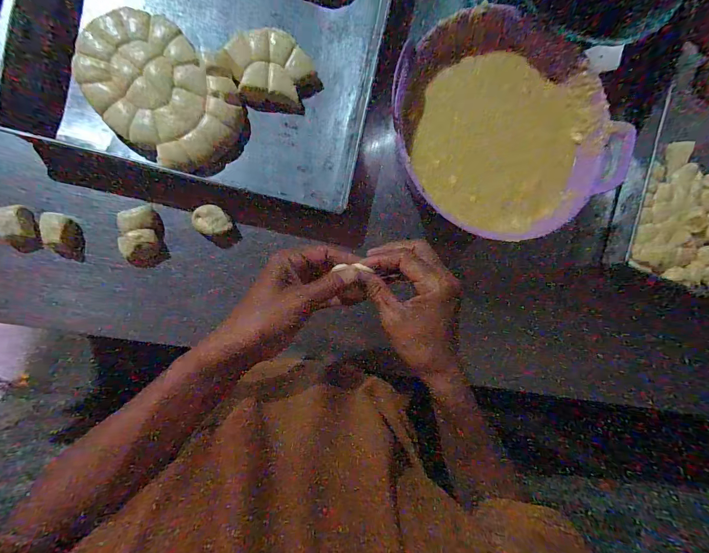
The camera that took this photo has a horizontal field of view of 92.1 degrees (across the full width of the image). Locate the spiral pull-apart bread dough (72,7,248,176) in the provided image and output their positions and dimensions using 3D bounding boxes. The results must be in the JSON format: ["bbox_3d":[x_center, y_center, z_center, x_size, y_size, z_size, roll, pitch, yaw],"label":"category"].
[{"bbox_3d":[-0.245,-0.234,0.440,0.211,0.027,0.138,43,84,-9],"label":"spiral pull-apart bread dough"}]

